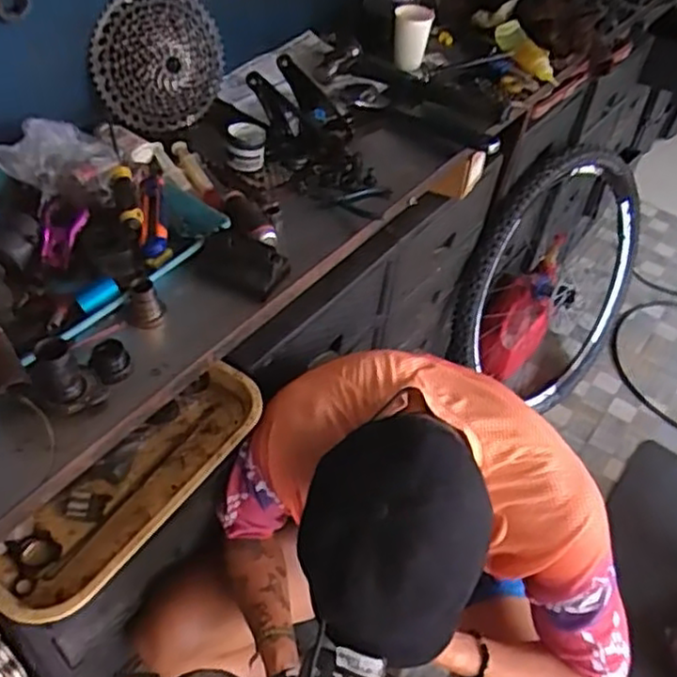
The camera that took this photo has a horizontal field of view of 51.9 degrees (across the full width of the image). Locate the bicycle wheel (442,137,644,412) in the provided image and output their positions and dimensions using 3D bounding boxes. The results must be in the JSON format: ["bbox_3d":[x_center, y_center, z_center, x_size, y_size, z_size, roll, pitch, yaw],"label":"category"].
[{"bbox_3d":[0.505,-0.134,1.675,0.691,0.664,0.128,-32,42,-25],"label":"bicycle wheel"}]

